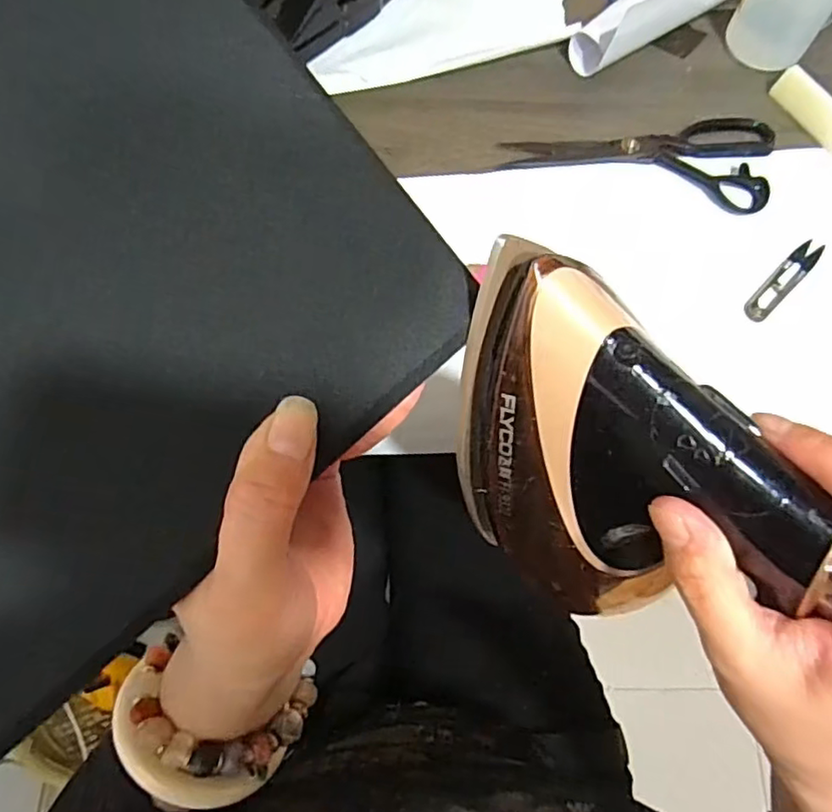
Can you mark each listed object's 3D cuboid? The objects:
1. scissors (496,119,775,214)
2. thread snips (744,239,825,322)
[{"bbox_3d":[0.202,-0.232,0.552,0.230,0.010,0.090,12,72,2],"label":"scissors"},{"bbox_3d":[0.311,-0.106,0.518,0.099,0.004,0.022,-42,78,-14],"label":"thread snips"}]

